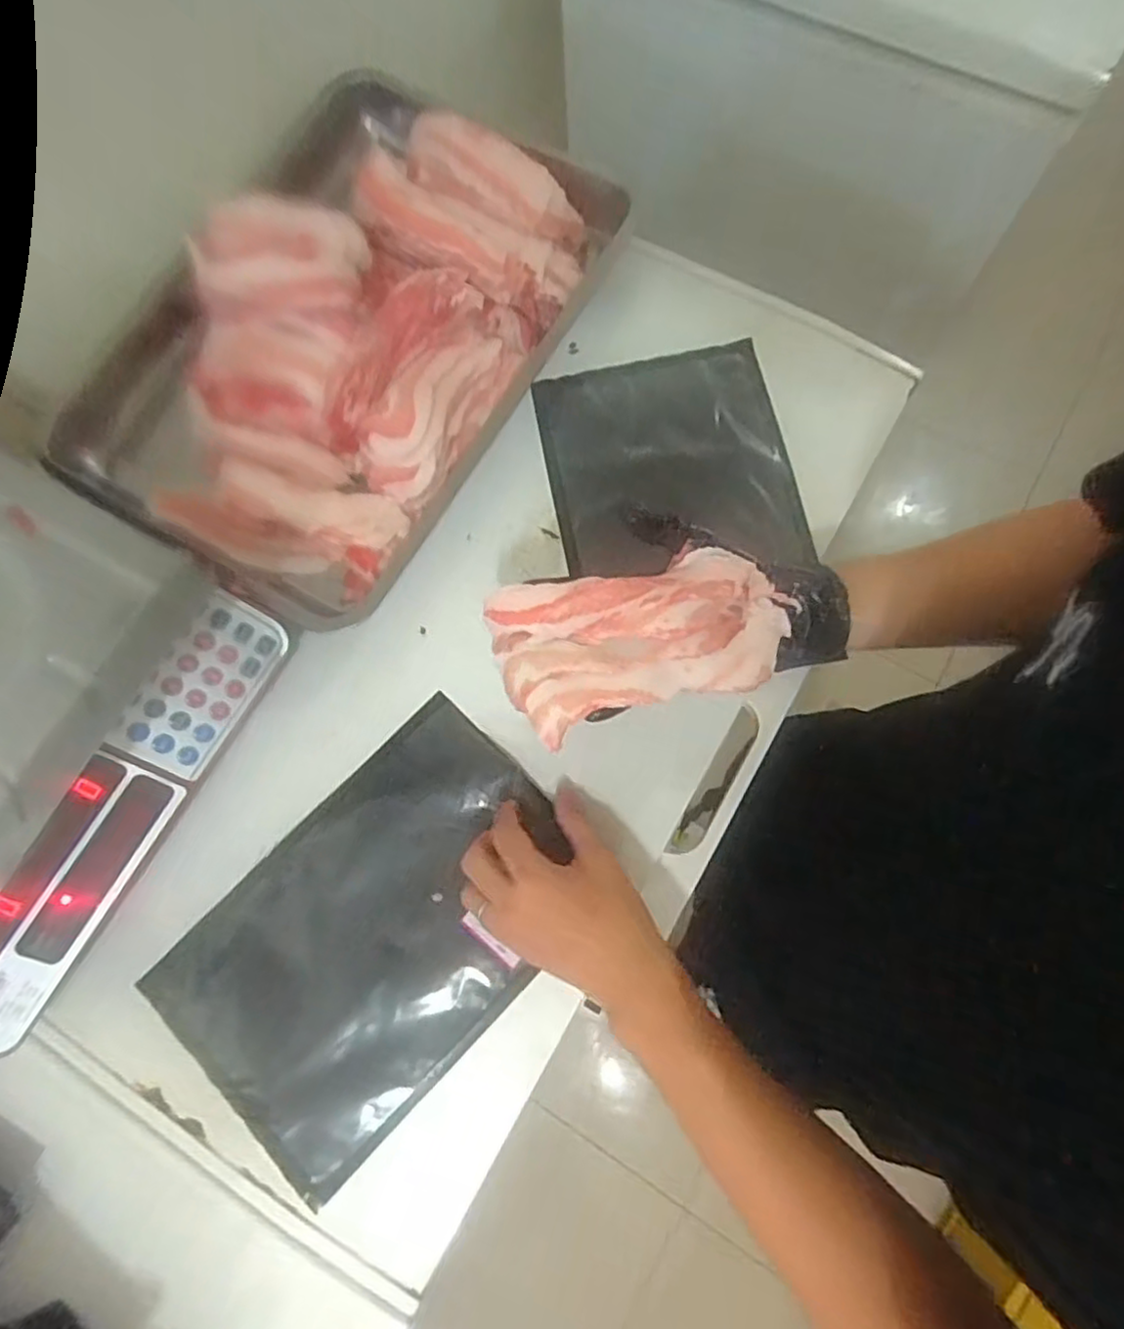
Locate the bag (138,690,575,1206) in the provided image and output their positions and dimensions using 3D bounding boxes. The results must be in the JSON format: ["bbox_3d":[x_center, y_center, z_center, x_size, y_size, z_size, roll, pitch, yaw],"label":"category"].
[{"bbox_3d":[-0.130,0.192,0.503,0.200,0.008,0.298,43,81,10],"label":"bag"}]

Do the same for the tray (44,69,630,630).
[{"bbox_3d":[-0.191,-0.295,0.588,0.305,0.098,0.457,30,79,8],"label":"tray"}]

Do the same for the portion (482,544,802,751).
[{"bbox_3d":[0.050,-0.015,0.449,0.187,0.040,0.102,-9,77,4],"label":"portion"}]

